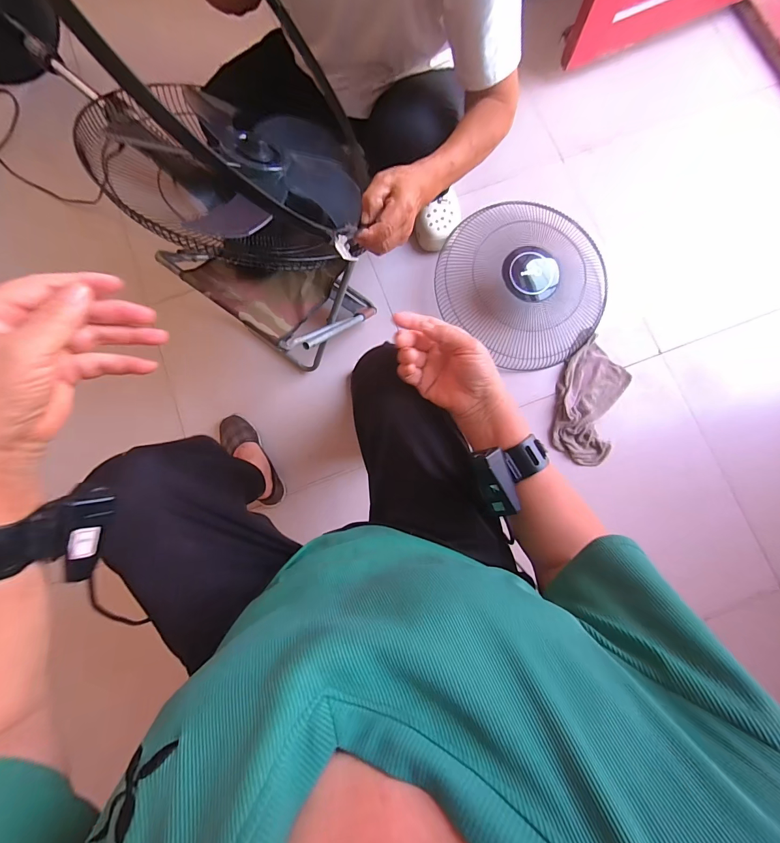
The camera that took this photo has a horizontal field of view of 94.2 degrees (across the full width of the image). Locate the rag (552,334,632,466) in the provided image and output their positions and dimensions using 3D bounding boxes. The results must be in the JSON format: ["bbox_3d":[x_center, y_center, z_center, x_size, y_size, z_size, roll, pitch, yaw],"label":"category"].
[{"bbox_3d":[0.474,-0.047,0.866,0.151,0.034,0.278,20,83,4],"label":"rag"}]

